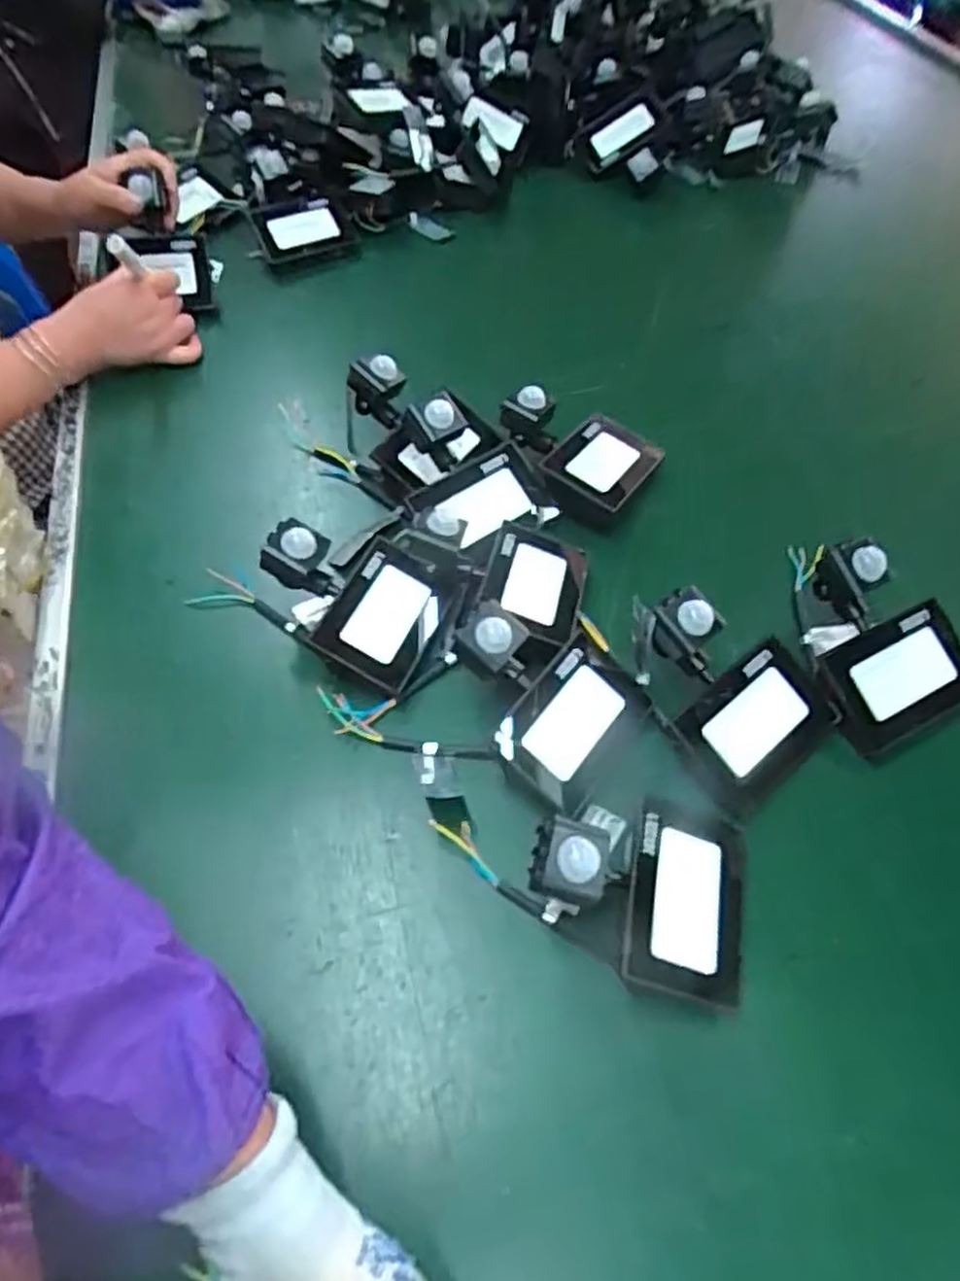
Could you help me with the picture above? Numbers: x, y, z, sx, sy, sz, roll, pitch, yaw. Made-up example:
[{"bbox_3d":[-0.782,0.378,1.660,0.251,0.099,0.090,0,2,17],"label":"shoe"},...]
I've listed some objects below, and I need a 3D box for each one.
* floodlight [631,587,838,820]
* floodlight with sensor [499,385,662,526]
[{"bbox_3d":[0.168,0.029,0.515,0.110,0.085,0.137,-29,60,-17],"label":"floodlight"},{"bbox_3d":[0.086,-0.167,0.653,0.124,0.065,0.102,34,63,22],"label":"floodlight with sensor"}]

